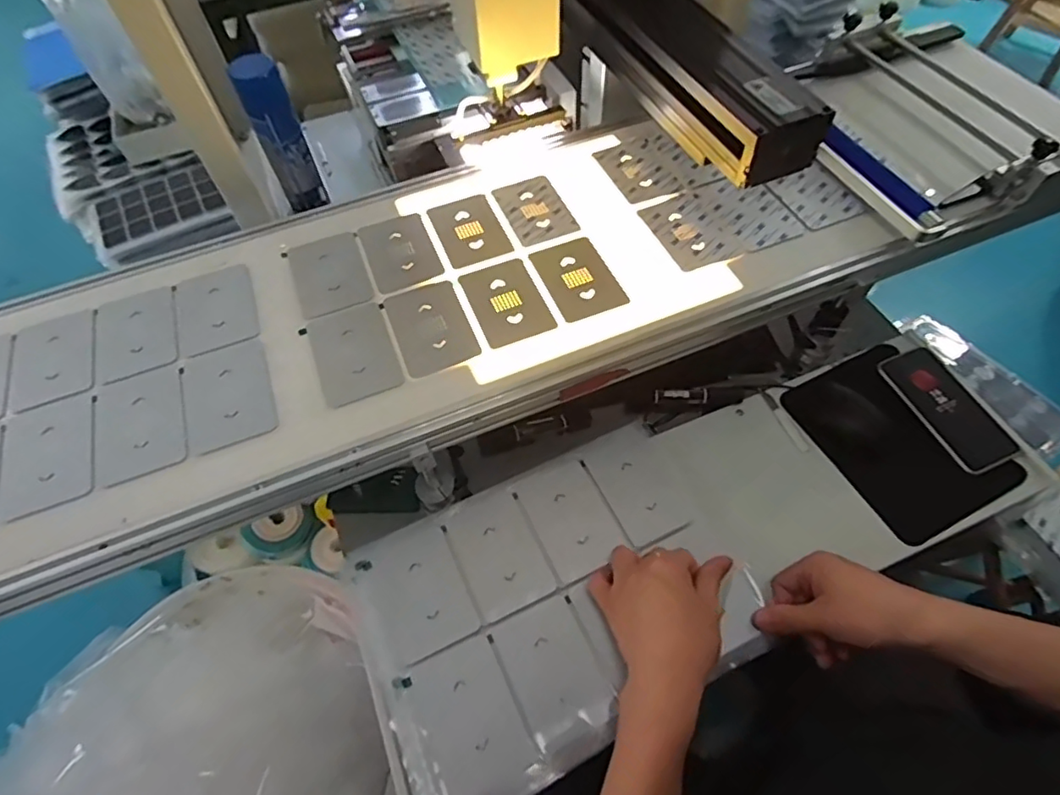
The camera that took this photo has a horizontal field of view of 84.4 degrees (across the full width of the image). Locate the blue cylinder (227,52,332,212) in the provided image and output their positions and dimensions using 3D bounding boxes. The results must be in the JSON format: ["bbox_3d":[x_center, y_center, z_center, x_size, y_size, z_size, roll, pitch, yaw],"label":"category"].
[{"bbox_3d":[-0.360,-0.376,0.856,0.063,0.210,0.066,-27,60,-14],"label":"blue cylinder"}]

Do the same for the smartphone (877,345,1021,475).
[{"bbox_3d":[0.493,0.009,0.692,0.084,0.007,0.162,-21,59,-11],"label":"smartphone"}]

